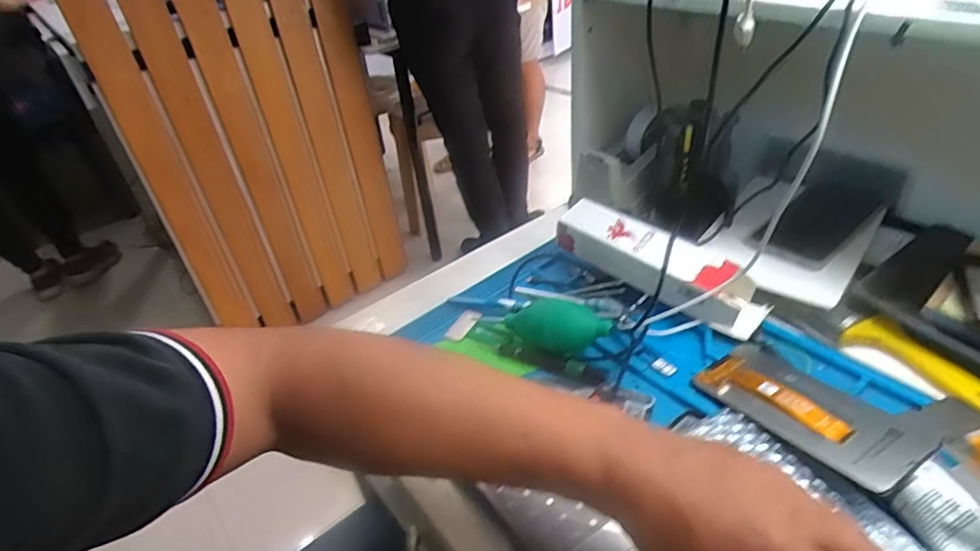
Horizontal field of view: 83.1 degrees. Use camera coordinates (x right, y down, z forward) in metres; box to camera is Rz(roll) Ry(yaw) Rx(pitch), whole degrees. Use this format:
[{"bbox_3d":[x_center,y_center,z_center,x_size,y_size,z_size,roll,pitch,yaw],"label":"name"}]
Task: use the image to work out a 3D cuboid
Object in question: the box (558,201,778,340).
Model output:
[{"bbox_3d":[0.167,-0.012,0.554,0.218,0.053,0.057,32,50,25],"label":"box"}]

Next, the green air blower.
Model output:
[{"bbox_3d":[0.061,0.044,0.521,0.100,0.038,0.046,1,37,10],"label":"green air blower"}]

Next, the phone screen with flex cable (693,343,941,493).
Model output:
[{"bbox_3d":[0.243,0.100,0.427,0.074,0.012,0.157,-25,29,-21],"label":"phone screen with flex cable"}]

